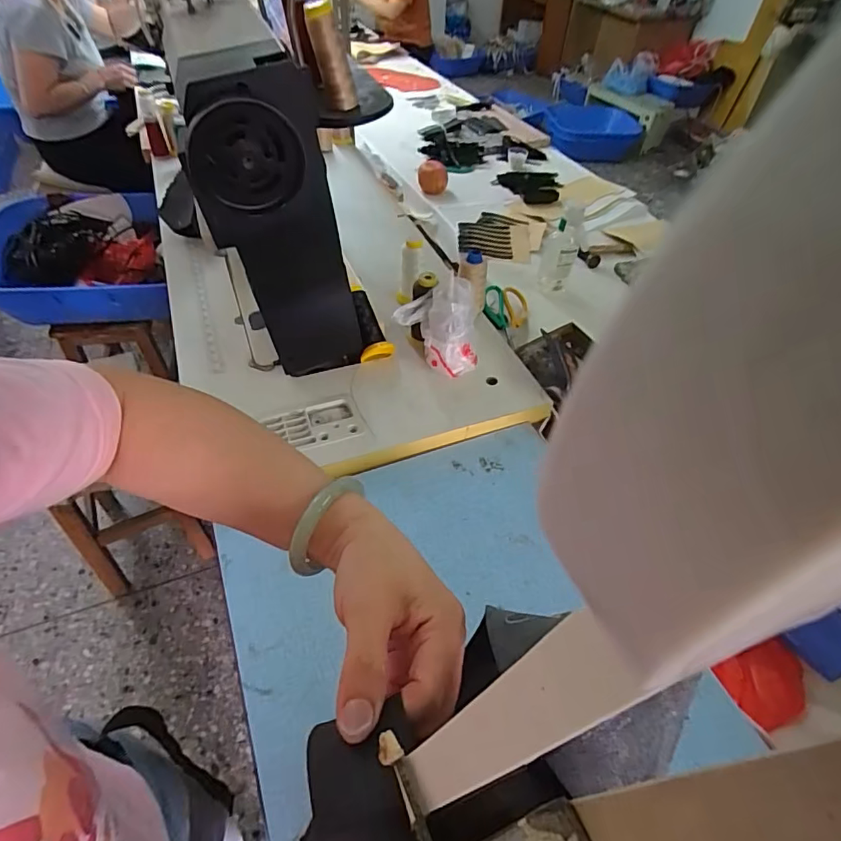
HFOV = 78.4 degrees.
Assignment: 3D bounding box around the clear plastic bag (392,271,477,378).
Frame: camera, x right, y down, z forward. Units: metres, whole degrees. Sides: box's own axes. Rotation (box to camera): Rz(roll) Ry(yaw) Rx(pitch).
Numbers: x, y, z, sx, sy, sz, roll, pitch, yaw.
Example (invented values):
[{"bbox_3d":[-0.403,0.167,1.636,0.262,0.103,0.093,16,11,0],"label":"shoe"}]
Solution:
[{"bbox_3d":[0.031,-0.152,0.827,0.130,0.135,0.071,15,48,9],"label":"clear plastic bag"}]

